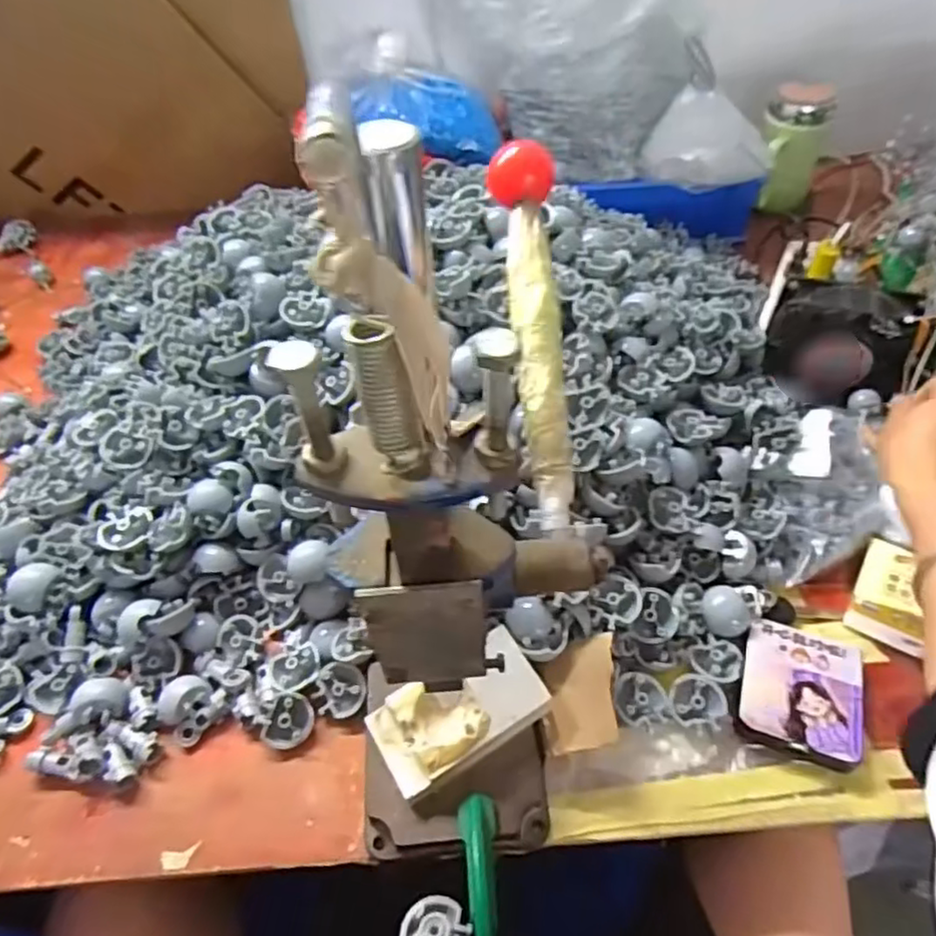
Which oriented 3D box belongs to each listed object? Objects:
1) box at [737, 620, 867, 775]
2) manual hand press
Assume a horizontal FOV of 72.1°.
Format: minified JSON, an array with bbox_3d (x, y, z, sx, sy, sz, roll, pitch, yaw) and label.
[{"bbox_3d":[0.227,0.155,0.443,0.075,0.024,0.086,16,53,16],"label":"box"},{"bbox_3d":[0.011,0.007,0.333,0.111,0.372,0.290,10,52,12],"label":"manual hand press"}]

